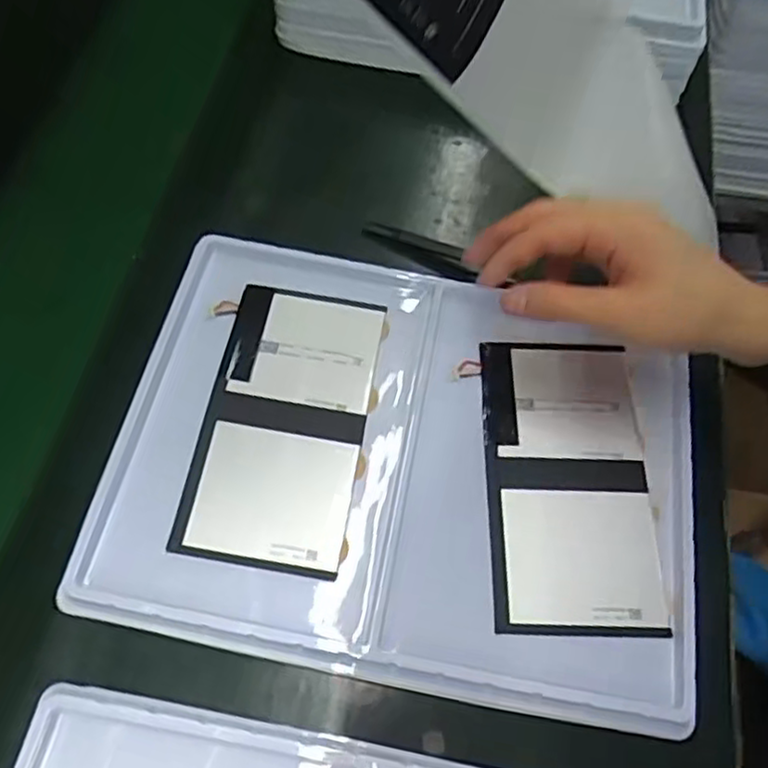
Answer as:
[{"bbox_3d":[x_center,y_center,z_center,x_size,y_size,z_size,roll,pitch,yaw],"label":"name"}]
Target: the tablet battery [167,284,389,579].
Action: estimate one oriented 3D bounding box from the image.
[{"bbox_3d":[-0.057,0.019,0.414,0.095,0.006,0.172,7,61,2],"label":"tablet battery"}]

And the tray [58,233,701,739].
[{"bbox_3d":[0.014,0.041,0.406,0.315,0.018,0.235,11,64,3],"label":"tray"}]

